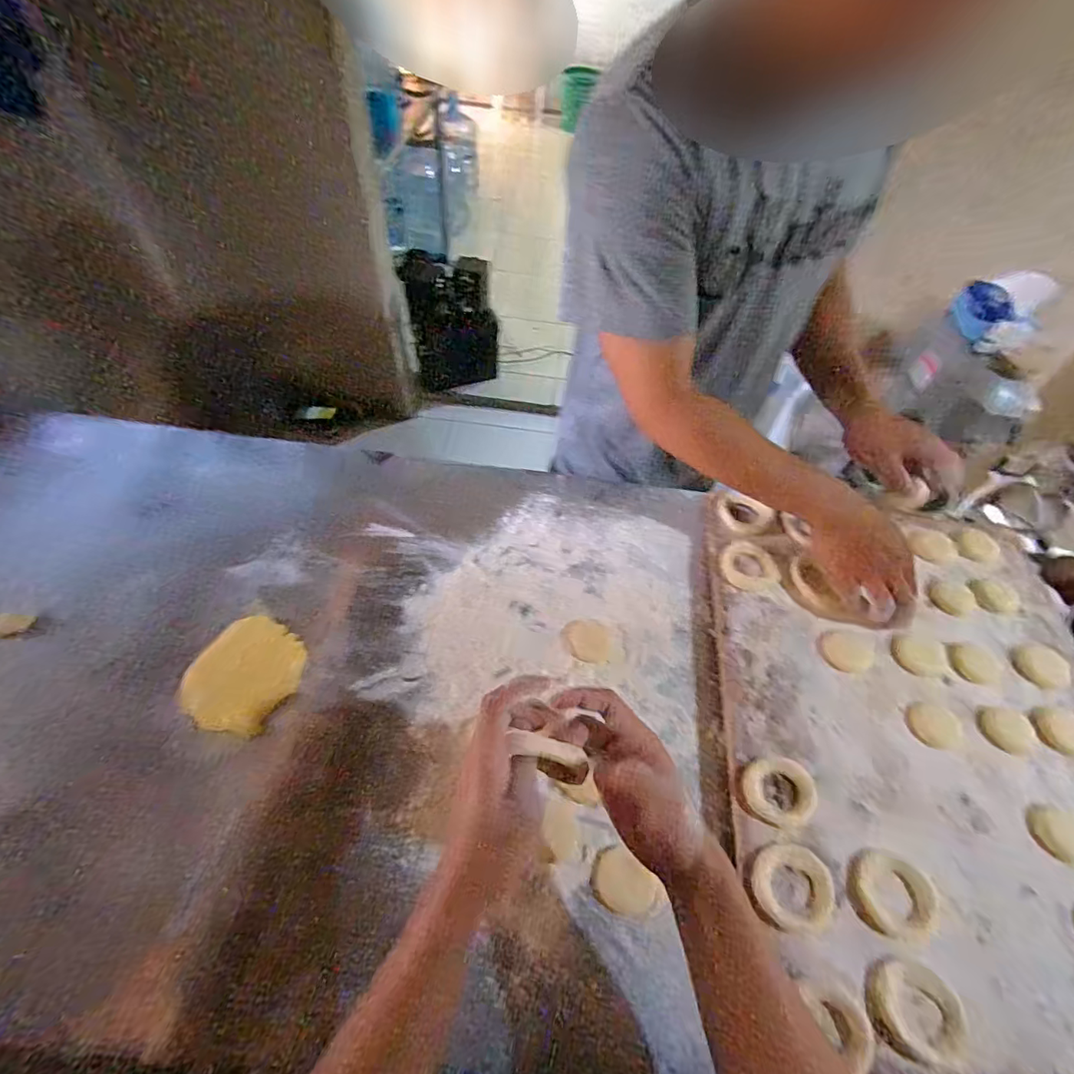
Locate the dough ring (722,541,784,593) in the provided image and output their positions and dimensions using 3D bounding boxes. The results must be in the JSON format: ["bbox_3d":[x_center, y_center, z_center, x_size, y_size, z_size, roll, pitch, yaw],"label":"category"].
[{"bbox_3d":[0.270,0.036,0.645,0.064,0.011,0.066,2,54,-3],"label":"dough ring"}]

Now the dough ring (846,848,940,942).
[{"bbox_3d":[0.308,0.308,0.444,0.069,0.009,0.064,2,54,-3],"label":"dough ring"}]

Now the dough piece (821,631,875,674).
[{"bbox_3d":[0.355,0.132,0.583,0.055,0.012,0.044,12,54,4],"label":"dough piece"}]

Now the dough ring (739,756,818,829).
[{"bbox_3d":[0.232,0.246,0.493,0.067,0.012,0.064,2,54,-3],"label":"dough ring"}]

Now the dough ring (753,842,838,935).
[{"bbox_3d":[0.225,0.305,0.446,0.069,0.010,0.064,2,54,-3],"label":"dough ring"}]

